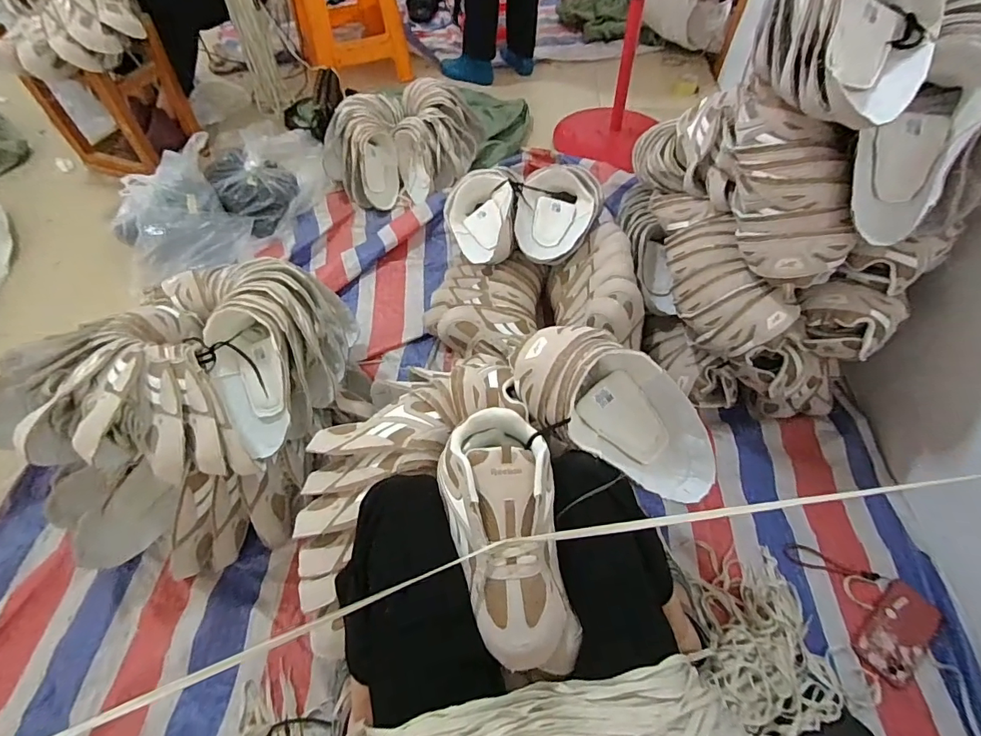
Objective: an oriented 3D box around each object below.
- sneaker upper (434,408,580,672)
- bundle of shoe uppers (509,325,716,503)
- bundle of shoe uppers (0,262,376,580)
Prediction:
[{"bbox_3d":[0.021,0.179,0.501,0.121,0.070,0.268,-10,69,-8],"label":"sneaker upper"},{"bbox_3d":[0.174,0.059,0.617,0.304,0.105,0.148,33,57,-10],"label":"bundle of shoe uppers"},{"bbox_3d":[-0.505,0.051,0.810,0.513,0.252,0.487,-13,56,-9],"label":"bundle of shoe uppers"}]

